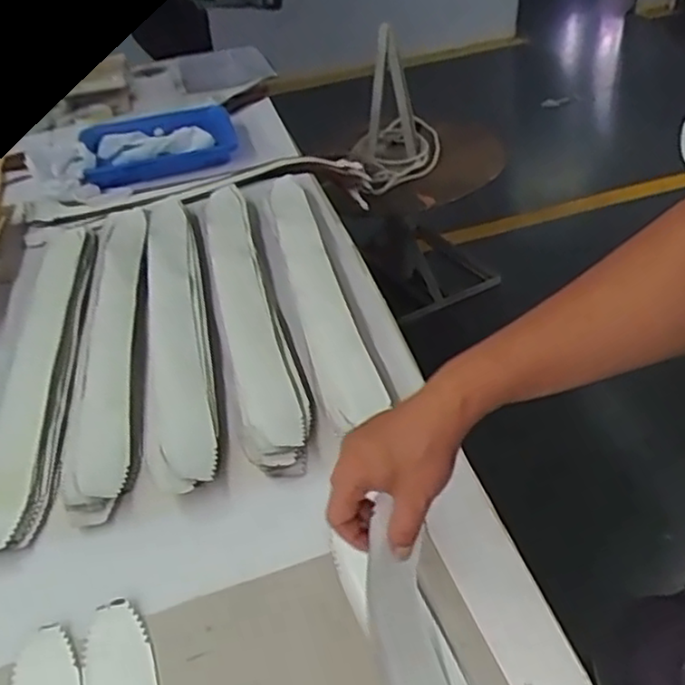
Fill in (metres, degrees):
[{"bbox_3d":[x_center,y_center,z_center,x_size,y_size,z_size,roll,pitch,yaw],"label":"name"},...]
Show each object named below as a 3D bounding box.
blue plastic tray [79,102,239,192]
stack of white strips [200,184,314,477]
[{"bbox_3d":[-0.325,-0.358,1.264,0.273,0.063,0.205,-19,41,-14],"label":"blue plastic tray"},{"bbox_3d":[-0.119,-0.057,0.847,0.079,0.062,0.525,-14,38,-8],"label":"stack of white strips"}]

